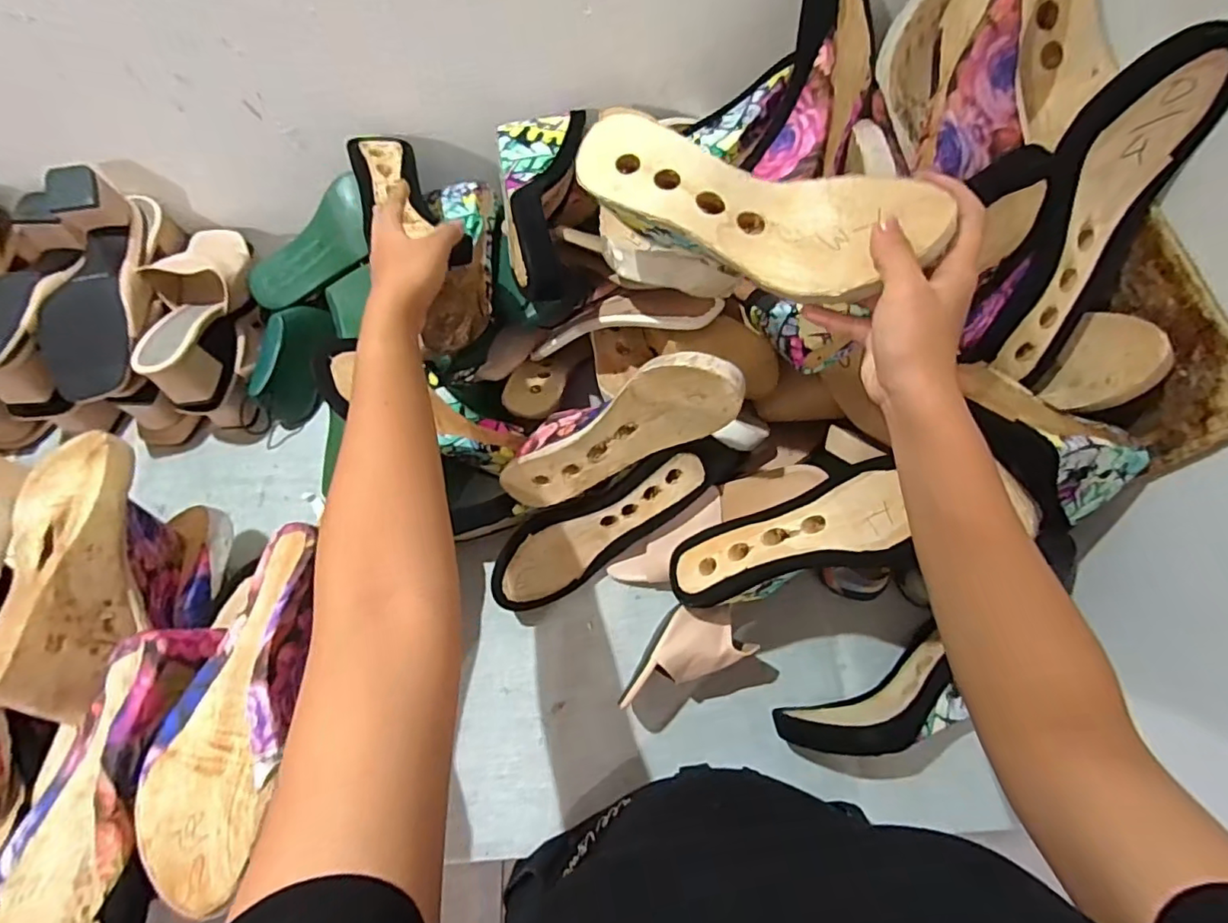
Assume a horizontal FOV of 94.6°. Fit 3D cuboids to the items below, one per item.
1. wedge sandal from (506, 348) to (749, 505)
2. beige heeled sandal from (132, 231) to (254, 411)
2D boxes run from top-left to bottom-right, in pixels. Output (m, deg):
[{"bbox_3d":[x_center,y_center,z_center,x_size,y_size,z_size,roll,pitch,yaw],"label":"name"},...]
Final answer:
[{"bbox_3d":[0.004,-0.028,0.497,0.237,0.076,0.067,-26,63,27],"label":"wedge sandal"},{"bbox_3d":[-0.467,-0.177,0.632,0.088,0.074,0.240,0,66,3],"label":"beige heeled sandal"}]

